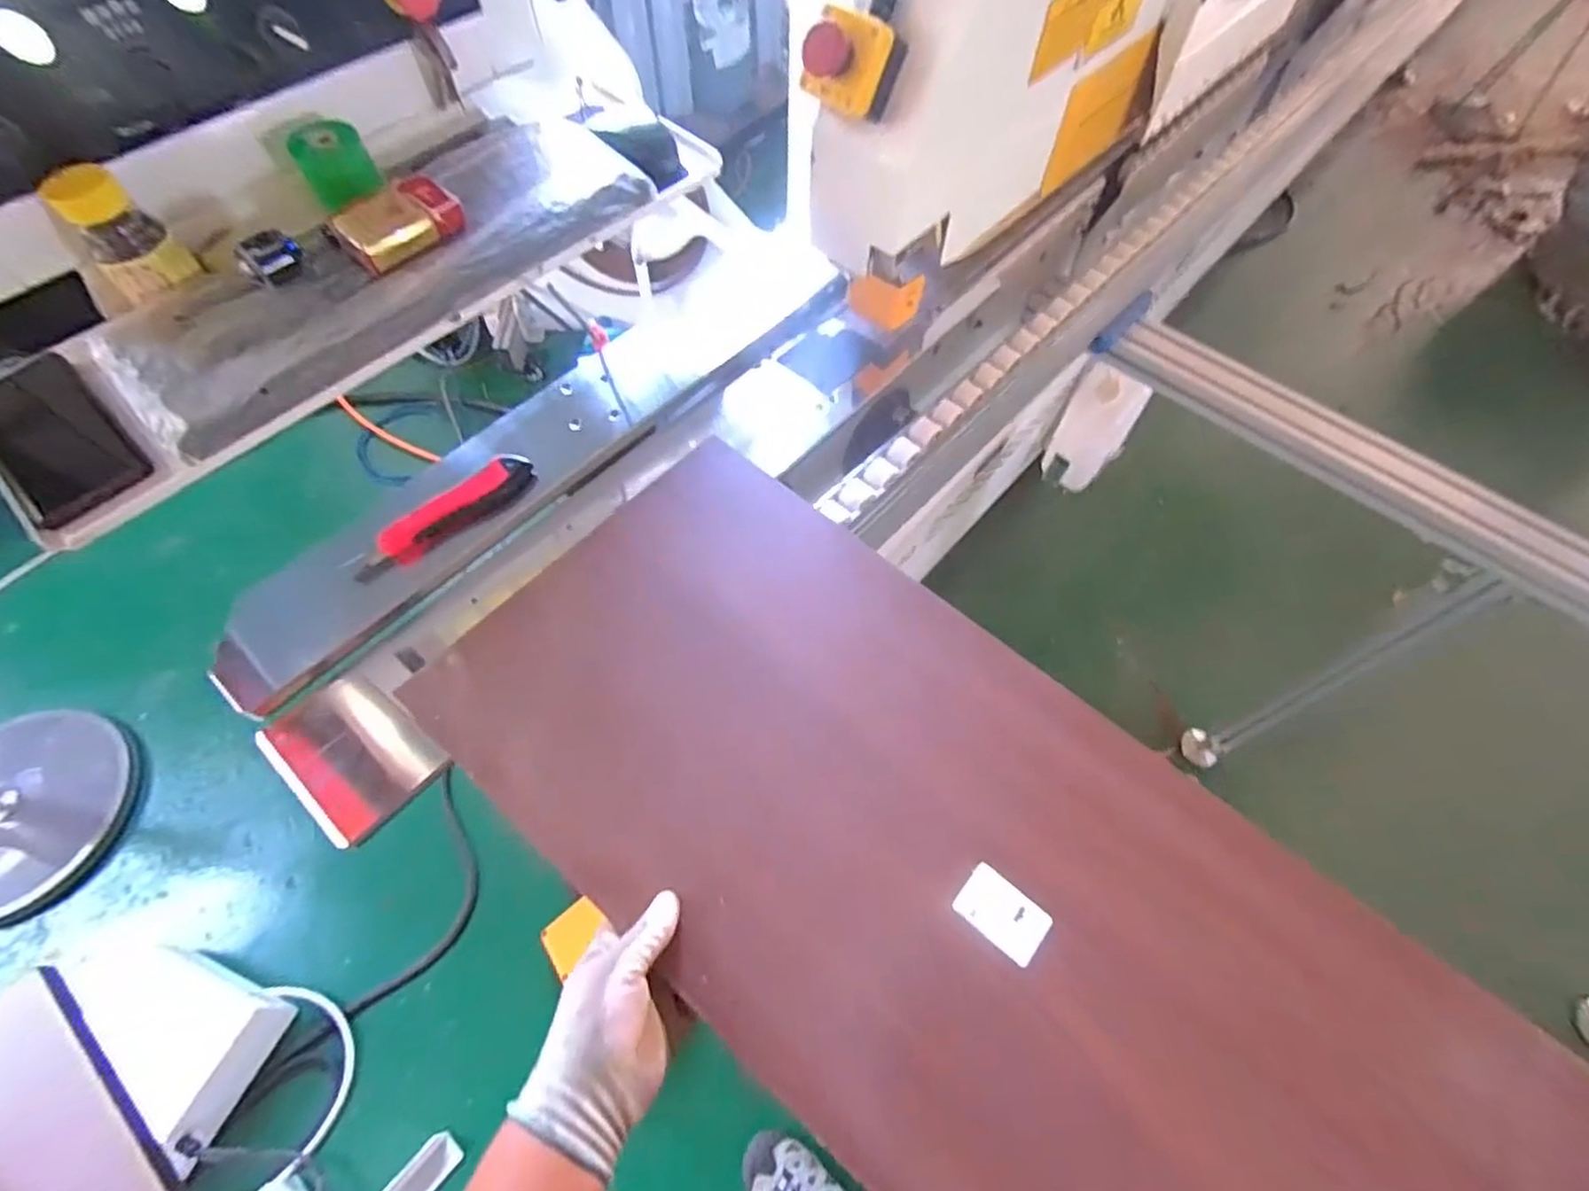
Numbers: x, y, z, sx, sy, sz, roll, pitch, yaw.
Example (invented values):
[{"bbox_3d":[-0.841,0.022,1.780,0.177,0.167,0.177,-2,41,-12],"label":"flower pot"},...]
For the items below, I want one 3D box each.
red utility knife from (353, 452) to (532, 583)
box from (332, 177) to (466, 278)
[{"bbox_3d":[-0.326,-0.077,0.660,0.178,0.043,0.033,-38,68,-20],"label":"red utility knife"},{"bbox_3d":[-0.339,-0.320,0.604,0.096,0.029,0.065,-40,68,-21],"label":"box"}]

